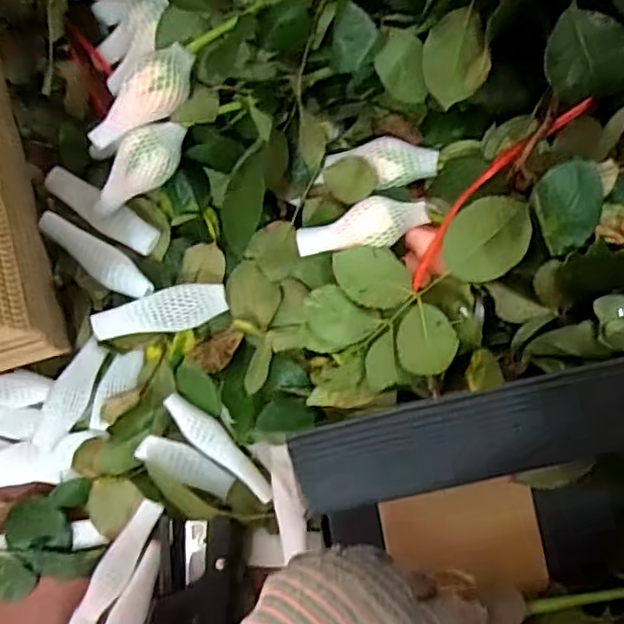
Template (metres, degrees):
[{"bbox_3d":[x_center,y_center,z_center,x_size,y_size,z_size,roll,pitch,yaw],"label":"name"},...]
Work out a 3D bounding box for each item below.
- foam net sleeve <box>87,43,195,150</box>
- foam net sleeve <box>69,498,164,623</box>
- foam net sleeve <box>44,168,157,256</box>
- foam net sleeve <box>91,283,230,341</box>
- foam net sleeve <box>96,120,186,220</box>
[{"bbox_3d":[-0.101,-0.127,0.363,0.078,0.025,0.031,-42,84,-3],"label":"foam net sleeve"},{"bbox_3d":[-0.146,0.200,0.387,0.023,0.013,0.173,27,85,4],"label":"foam net sleeve"},{"bbox_3d":[-0.146,-0.070,0.419,0.088,0.019,0.021,33,86,5],"label":"foam net sleeve"},{"bbox_3d":[-0.100,0.000,0.401,0.087,0.010,0.029,-14,83,-7],"label":"foam net sleeve"},{"bbox_3d":[-0.111,-0.088,0.380,0.079,0.027,0.031,-39,81,20],"label":"foam net sleeve"}]

